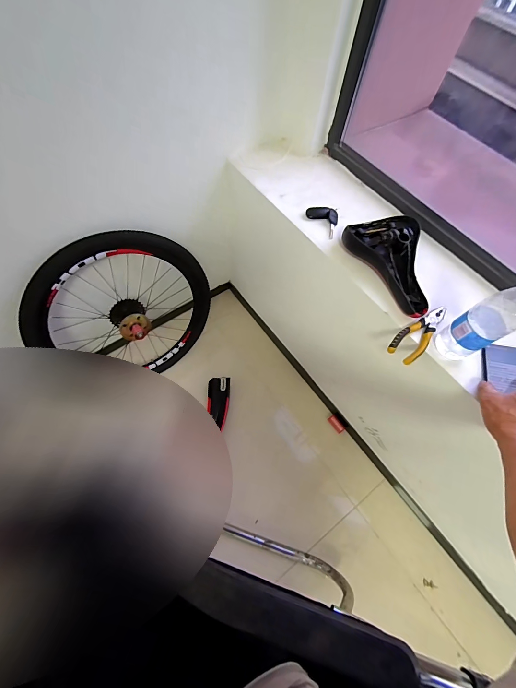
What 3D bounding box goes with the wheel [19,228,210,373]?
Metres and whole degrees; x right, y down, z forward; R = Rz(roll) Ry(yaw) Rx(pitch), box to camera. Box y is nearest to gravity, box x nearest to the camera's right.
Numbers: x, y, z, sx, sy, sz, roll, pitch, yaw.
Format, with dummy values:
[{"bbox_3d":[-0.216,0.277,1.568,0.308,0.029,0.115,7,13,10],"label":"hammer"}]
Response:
[{"bbox_3d":[-0.410,-0.102,0.947,0.517,0.528,0.162,-33,54,-16],"label":"wheel"}]

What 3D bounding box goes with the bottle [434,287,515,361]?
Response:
[{"bbox_3d":[0.382,-0.038,0.499,0.060,0.200,0.067,-28,69,-16],"label":"bottle"}]

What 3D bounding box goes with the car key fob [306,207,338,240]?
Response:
[{"bbox_3d":[0.165,-0.299,0.723,0.060,0.016,0.092,-35,71,-18],"label":"car key fob"}]

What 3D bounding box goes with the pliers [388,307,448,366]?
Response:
[{"bbox_3d":[0.322,-0.024,0.598,0.158,0.016,0.056,-39,72,-20],"label":"pliers"}]

